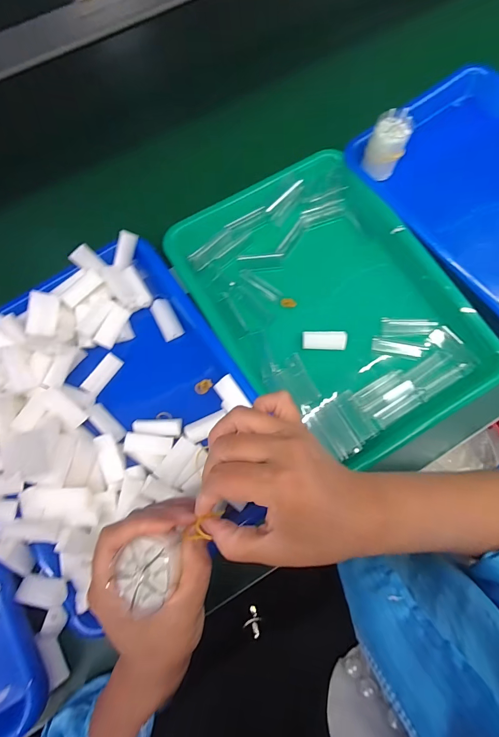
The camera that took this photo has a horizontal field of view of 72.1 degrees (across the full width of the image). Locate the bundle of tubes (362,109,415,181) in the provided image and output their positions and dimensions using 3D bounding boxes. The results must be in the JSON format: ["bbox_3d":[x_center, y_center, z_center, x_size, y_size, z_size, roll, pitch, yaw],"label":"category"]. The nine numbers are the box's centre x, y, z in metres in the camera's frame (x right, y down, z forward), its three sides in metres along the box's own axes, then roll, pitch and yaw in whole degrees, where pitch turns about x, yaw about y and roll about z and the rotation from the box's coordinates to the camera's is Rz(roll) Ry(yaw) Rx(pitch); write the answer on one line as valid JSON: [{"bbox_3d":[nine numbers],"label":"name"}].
[{"bbox_3d":[0.159,-0.259,0.395,0.040,0.049,0.040,22,77,6],"label":"bundle of tubes"}]

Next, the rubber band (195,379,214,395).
[{"bbox_3d":[-0.049,0.019,0.365,0.020,0.007,0.012,-43,79,-10],"label":"rubber band"}]

